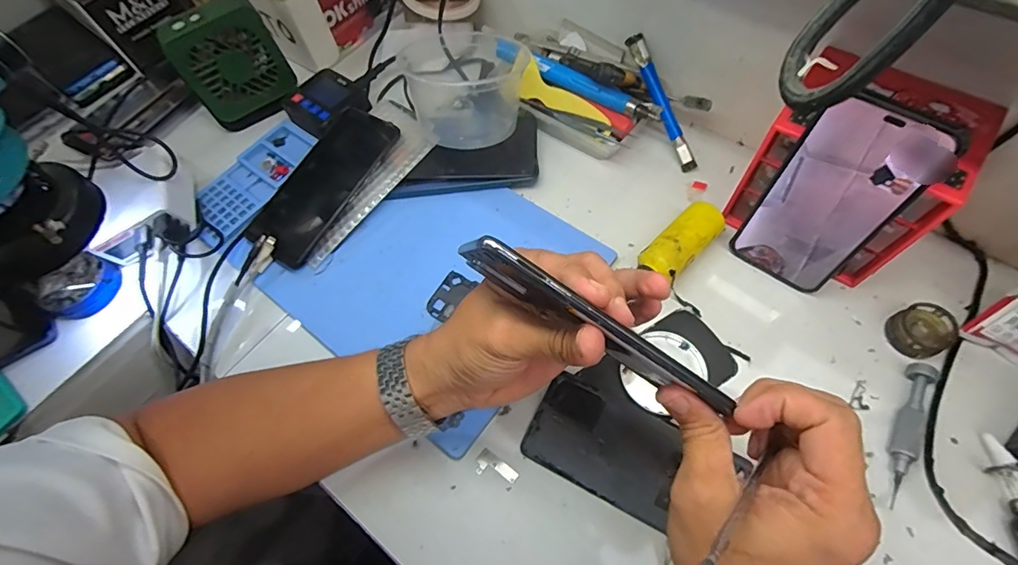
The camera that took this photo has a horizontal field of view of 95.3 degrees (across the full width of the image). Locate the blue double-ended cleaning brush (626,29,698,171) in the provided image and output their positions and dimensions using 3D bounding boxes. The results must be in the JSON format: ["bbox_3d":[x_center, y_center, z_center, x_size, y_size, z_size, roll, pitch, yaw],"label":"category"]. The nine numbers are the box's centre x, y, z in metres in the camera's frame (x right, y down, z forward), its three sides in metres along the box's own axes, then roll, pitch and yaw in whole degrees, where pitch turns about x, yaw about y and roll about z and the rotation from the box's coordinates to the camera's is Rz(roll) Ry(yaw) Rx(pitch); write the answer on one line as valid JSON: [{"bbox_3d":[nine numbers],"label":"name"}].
[{"bbox_3d":[0.150,-0.174,0.453,0.017,0.013,0.139,-26,94,-10],"label":"blue double-ended cleaning brush"}]

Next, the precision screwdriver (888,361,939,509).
[{"bbox_3d":[0.289,0.108,0.333,0.018,0.015,0.107,25,68,17],"label":"precision screwdriver"}]

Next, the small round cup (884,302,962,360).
[{"bbox_3d":[0.322,0.039,0.364,0.046,0.019,0.038,-24,64,-7],"label":"small round cup"}]

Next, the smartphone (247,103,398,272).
[{"bbox_3d":[-0.179,-0.097,0.448,0.075,0.008,0.165,29,77,21],"label":"smartphone"}]

